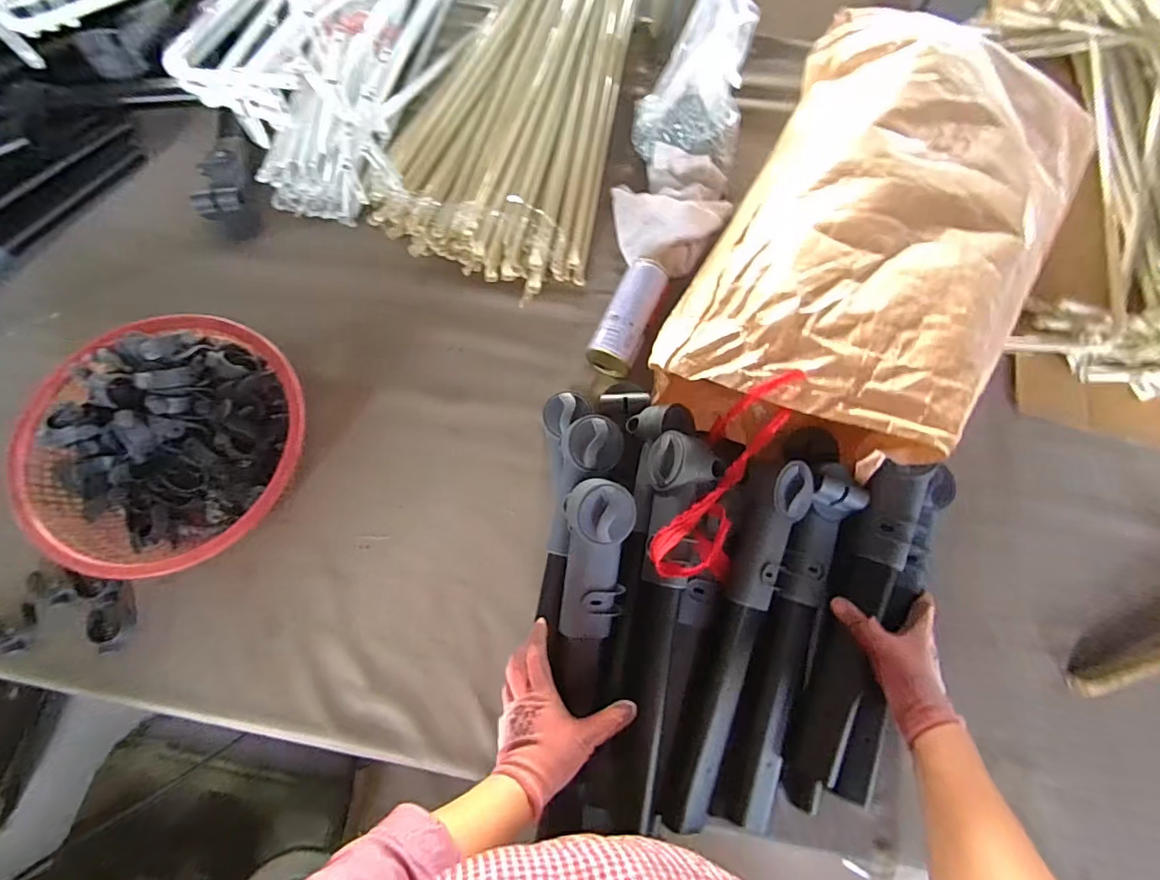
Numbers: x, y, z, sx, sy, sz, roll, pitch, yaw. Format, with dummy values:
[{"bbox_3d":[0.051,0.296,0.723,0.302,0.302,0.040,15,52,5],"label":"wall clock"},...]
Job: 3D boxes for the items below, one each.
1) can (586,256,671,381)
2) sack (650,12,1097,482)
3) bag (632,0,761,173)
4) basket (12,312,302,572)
[{"bbox_3d":[0.069,-0.173,0.722,0.068,0.058,0.170,23,73,5],"label":"can"},{"bbox_3d":[0.370,-0.263,0.655,0.346,0.238,0.639,28,74,6],"label":"sack"},{"bbox_3d":[0.169,-0.516,0.727,0.163,0.222,0.099,11,73,1],"label":"bag"},{"bbox_3d":[-0.470,0.007,0.613,0.290,0.091,0.295,30,74,7],"label":"basket"}]

